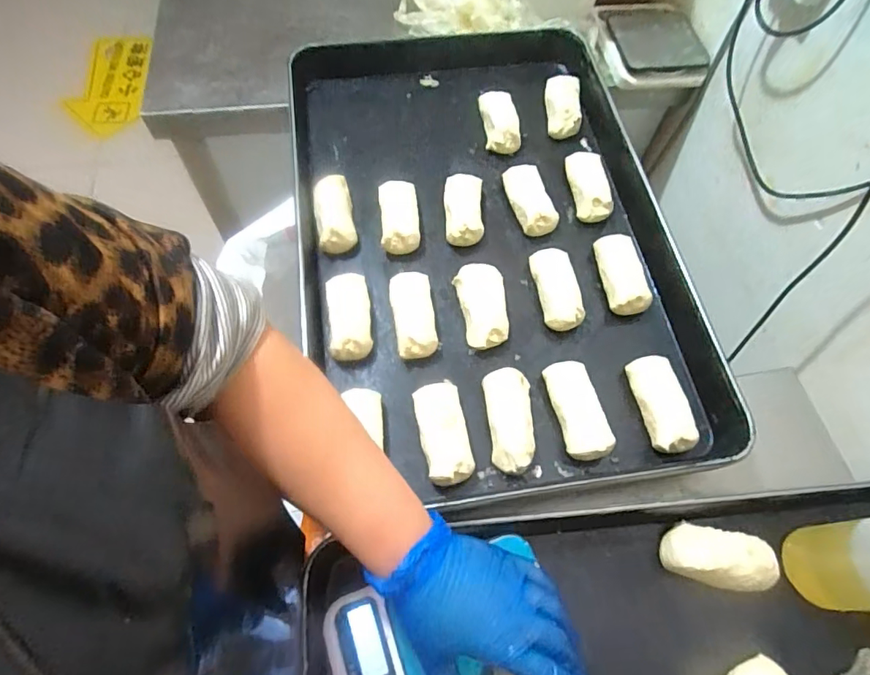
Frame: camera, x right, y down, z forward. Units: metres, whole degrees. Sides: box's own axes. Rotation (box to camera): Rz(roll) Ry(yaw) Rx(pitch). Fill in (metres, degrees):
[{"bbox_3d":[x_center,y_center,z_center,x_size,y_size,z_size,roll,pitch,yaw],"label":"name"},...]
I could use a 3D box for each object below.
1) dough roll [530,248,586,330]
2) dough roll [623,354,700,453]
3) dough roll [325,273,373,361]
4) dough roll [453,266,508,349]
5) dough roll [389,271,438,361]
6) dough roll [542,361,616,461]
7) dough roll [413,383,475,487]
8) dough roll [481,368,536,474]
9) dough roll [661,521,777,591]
[{"bbox_3d":[0.131,-0.053,0.551,0.042,0.031,0.099,-5,63,-5],"label":"dough roll"},{"bbox_3d":[0.221,0.063,0.499,0.044,0.033,0.101,-4,63,-4],"label":"dough roll"},{"bbox_3d":[-0.089,-0.024,0.524,0.042,0.034,0.101,-7,63,-6],"label":"dough roll"},{"bbox_3d":[0.052,-0.035,0.537,0.049,0.029,0.100,-10,63,-7],"label":"dough roll"},{"bbox_3d":[-0.023,-0.026,0.529,0.043,0.034,0.100,-5,63,-5],"label":"dough roll"},{"bbox_3d":[0.137,0.069,0.493,0.044,0.034,0.101,-8,63,-6],"label":"dough roll"},{"bbox_3d":[0.007,0.088,0.473,0.042,0.031,0.095,-9,63,-7],"label":"dough roll"},{"bbox_3d":[0.072,0.080,0.485,0.042,0.024,0.098,-4,63,-4],"label":"dough roll"},{"bbox_3d":[0.252,0.195,0.450,0.095,0.033,0.047,12,63,4],"label":"dough roll"}]

